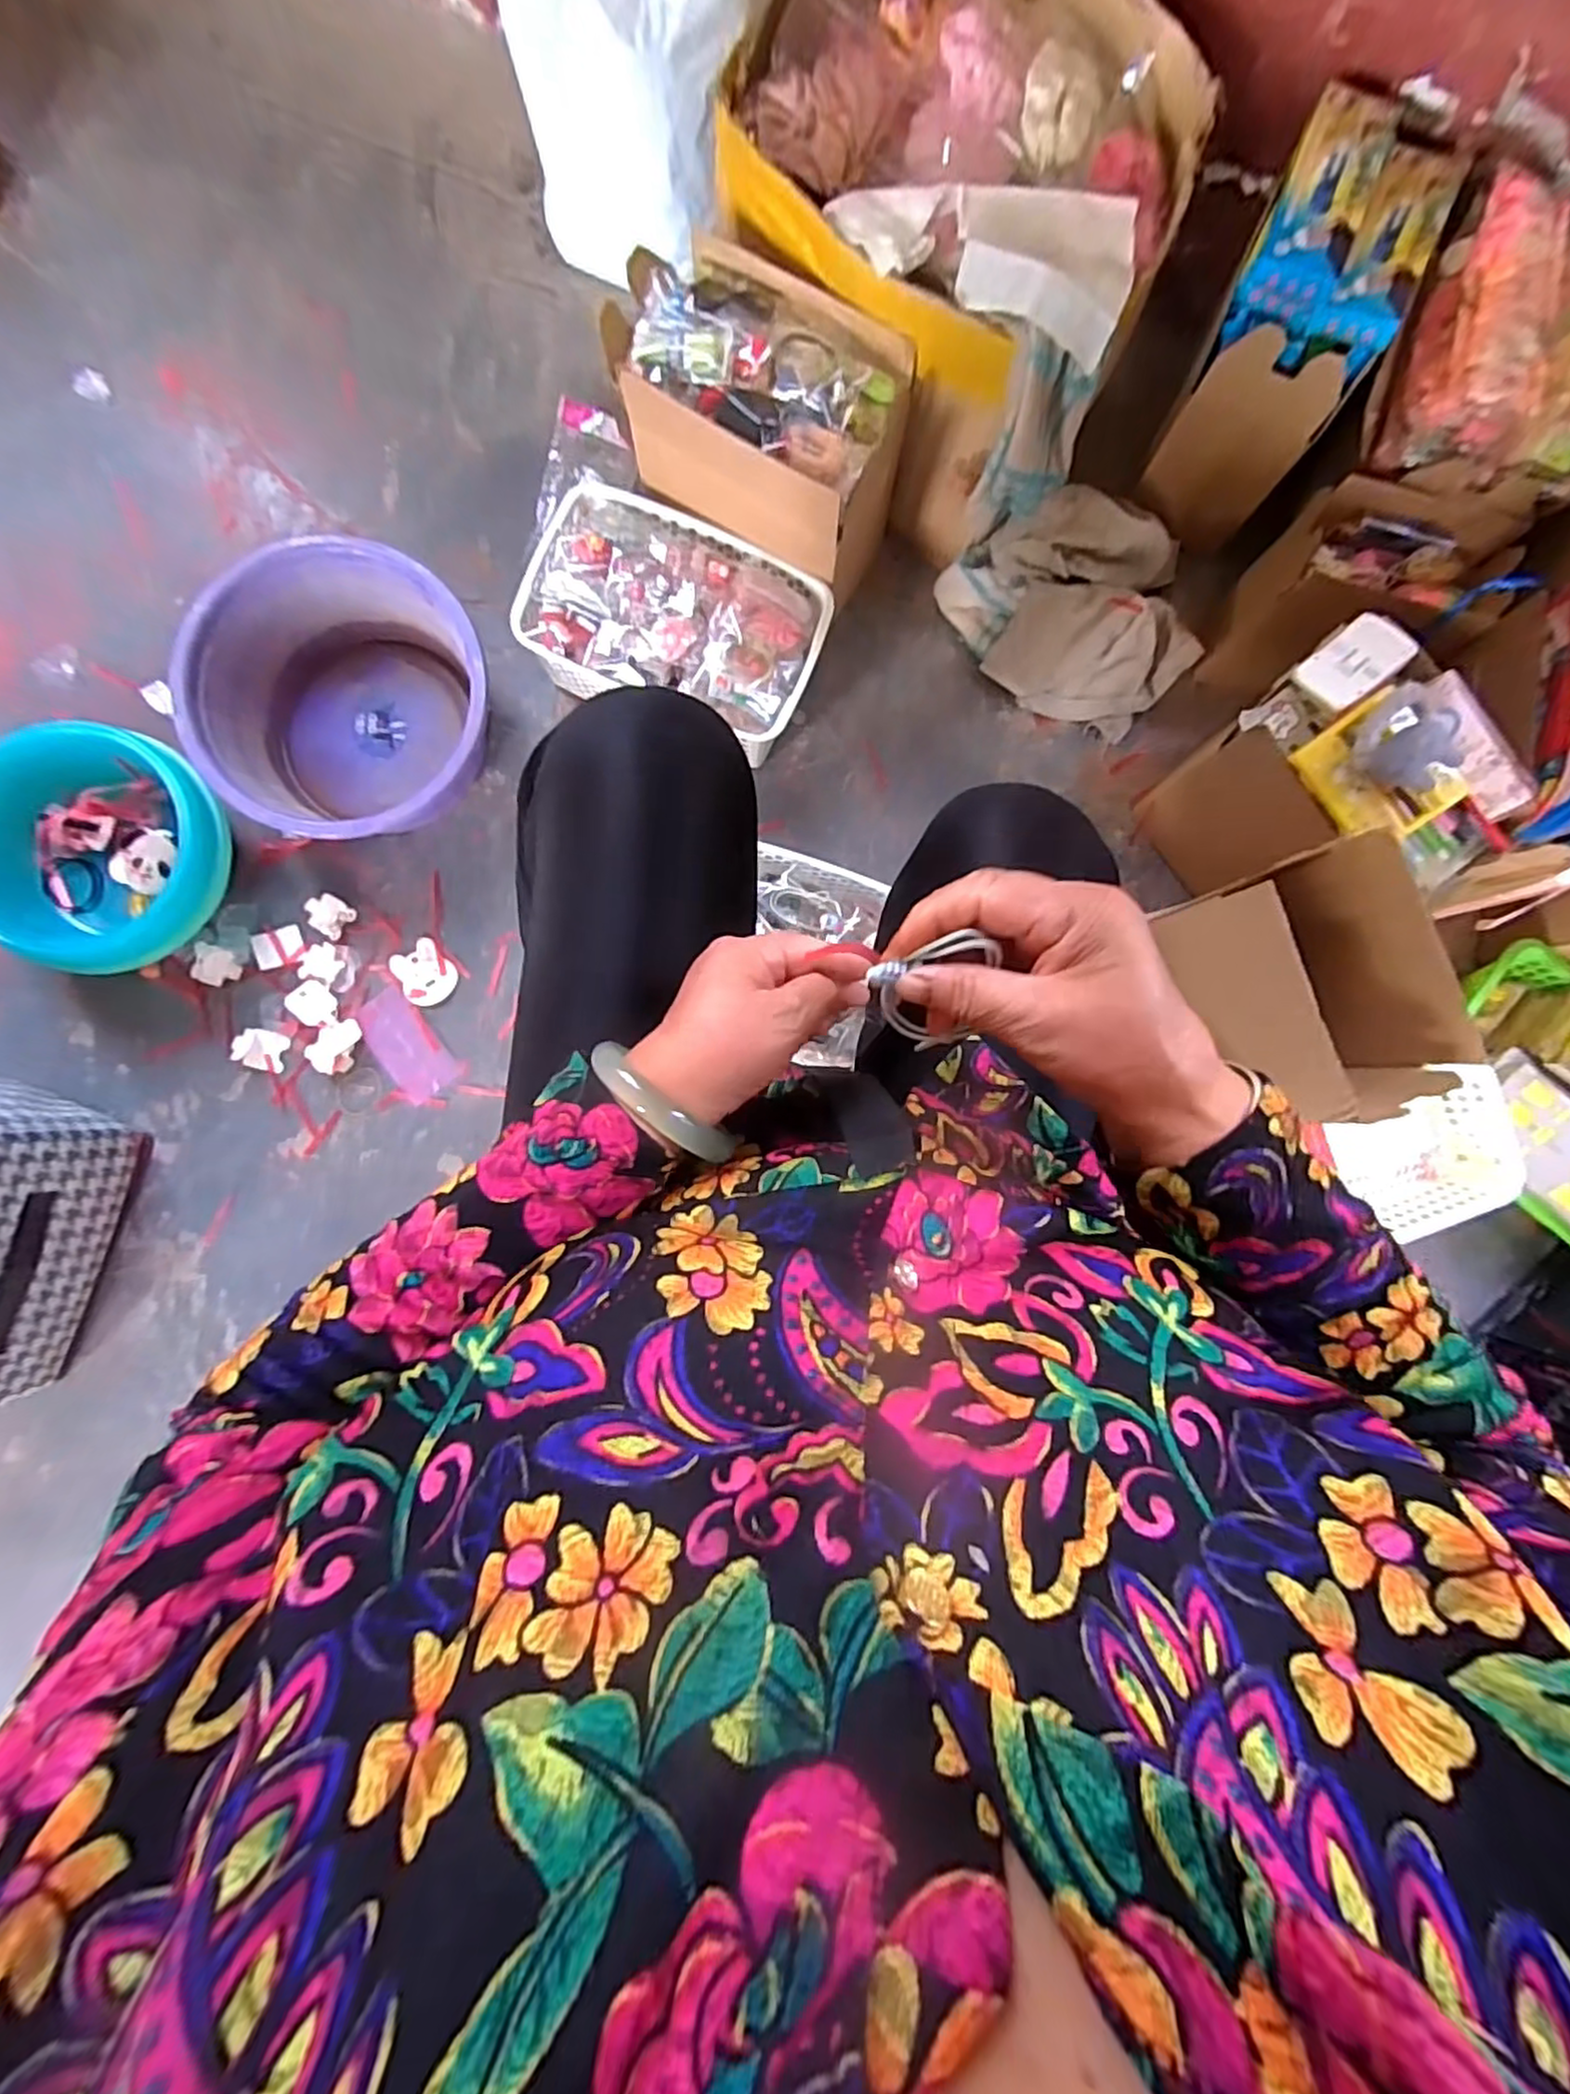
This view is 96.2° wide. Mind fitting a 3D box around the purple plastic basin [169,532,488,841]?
[{"bbox_3d":[-0.449,-0.357,0.735,0.278,0.116,0.270,0,87,-3],"label":"purple plastic basin"}]

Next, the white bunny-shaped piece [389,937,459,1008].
[{"bbox_3d":[-0.397,-0.079,0.780,0.057,0.004,0.069,-38,95,-11],"label":"white bunny-shaped piece"}]

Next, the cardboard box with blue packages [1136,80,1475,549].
[{"bbox_3d":[0.512,-0.741,0.723,0.154,0.220,0.278,27,86,-2],"label":"cardboard box with blue packages"}]

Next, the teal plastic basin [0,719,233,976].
[{"bbox_3d":[-0.673,-0.193,0.712,0.203,0.131,0.233,38,86,-1],"label":"teal plastic basin"}]

